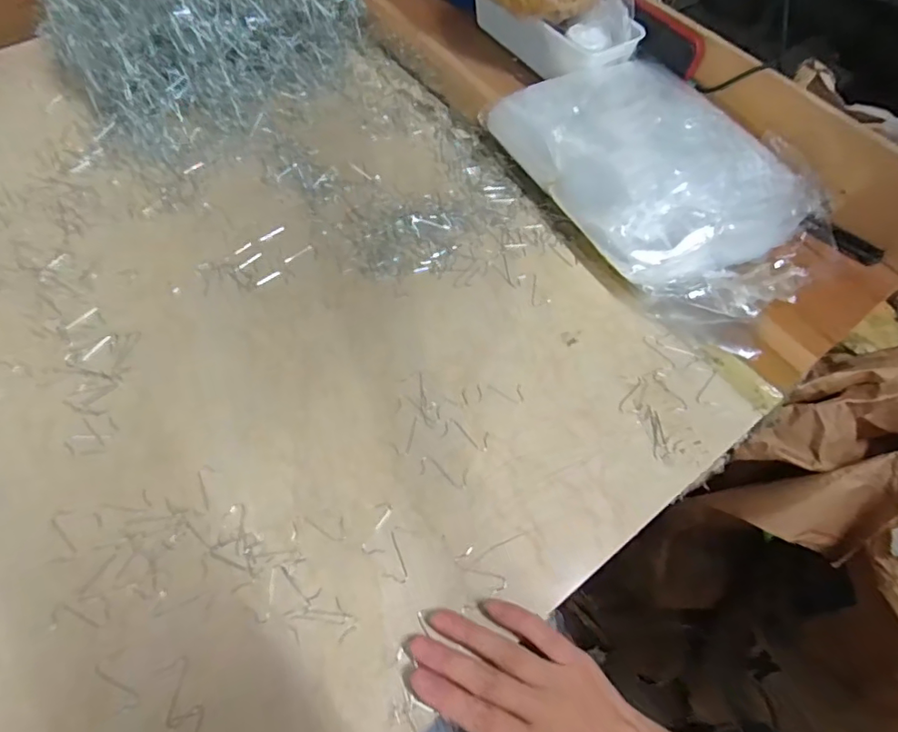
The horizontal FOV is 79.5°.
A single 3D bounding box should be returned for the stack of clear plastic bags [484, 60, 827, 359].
[{"bbox_3d":[0.201,-0.176,0.513,0.196,0.065,0.318,-30,67,-19],"label":"stack of clear plastic bags"}]

